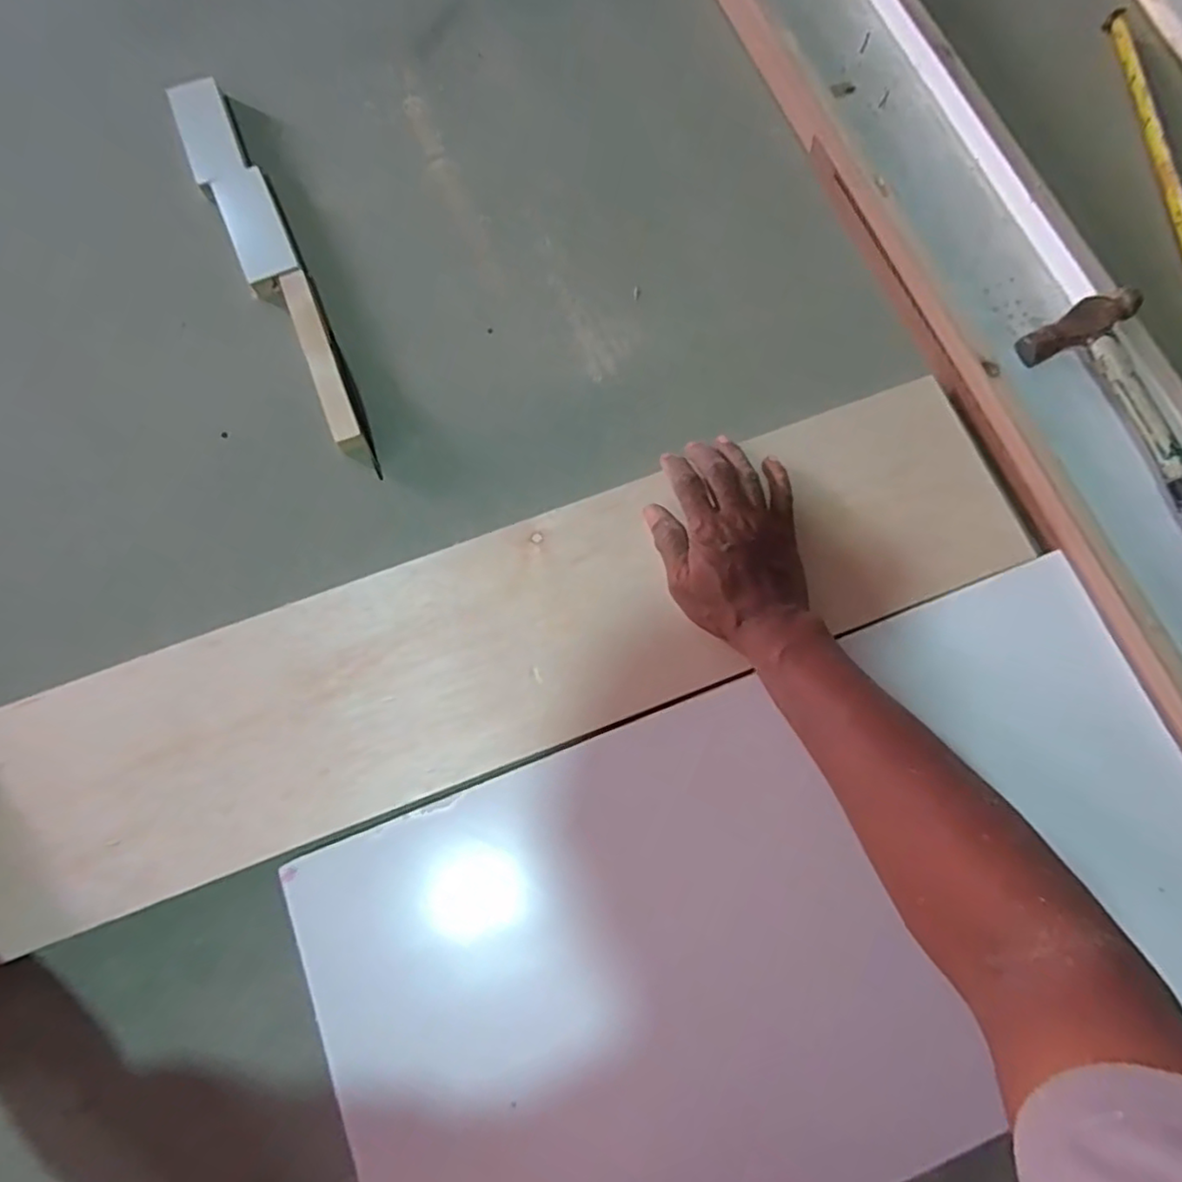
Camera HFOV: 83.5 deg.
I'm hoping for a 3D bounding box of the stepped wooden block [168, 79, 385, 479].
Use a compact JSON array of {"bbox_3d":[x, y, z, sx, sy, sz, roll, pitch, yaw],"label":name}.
[{"bbox_3d":[-0.286,-0.298,0.593,0.051,0.026,0.432,-27,76,-7],"label":"stepped wooden block"}]

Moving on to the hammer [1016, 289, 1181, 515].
[{"bbox_3d":[0.452,-0.088,0.509,0.082,0.034,0.317,-21,75,-5],"label":"hammer"}]

